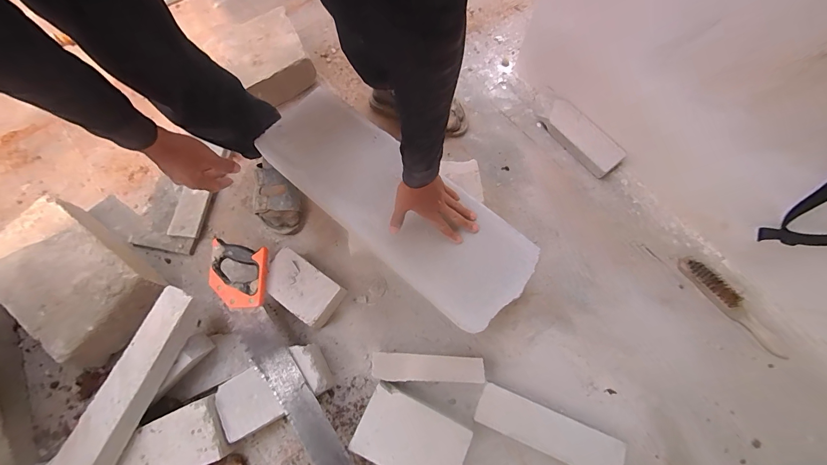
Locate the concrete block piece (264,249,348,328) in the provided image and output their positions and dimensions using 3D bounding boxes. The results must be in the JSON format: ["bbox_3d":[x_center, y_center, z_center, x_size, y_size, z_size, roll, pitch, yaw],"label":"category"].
[{"bbox_3d":[-0.233,0.117,0.738,0.150,0.078,0.095,35,75,13],"label":"concrete block piece"}]

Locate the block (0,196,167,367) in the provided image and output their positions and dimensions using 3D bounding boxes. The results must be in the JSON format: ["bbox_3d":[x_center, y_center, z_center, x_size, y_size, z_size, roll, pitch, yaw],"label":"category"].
[{"bbox_3d":[-0.709,0.097,0.736,0.355,0.112,0.210,36,76,13],"label":"block"}]

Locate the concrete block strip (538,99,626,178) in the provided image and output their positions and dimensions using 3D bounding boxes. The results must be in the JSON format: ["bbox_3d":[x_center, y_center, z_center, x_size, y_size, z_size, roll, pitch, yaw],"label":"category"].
[{"bbox_3d":[0.408,-0.235,0.859,0.077,0.041,0.218,-36,73,-10],"label":"concrete block strip"}]

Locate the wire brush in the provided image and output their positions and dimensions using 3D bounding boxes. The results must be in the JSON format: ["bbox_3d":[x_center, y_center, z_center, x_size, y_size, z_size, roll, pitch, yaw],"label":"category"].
[{"bbox_3d":[0.654,0.150,0.723,0.035,0.028,0.240,-33,73,-9],"label":"wire brush"}]

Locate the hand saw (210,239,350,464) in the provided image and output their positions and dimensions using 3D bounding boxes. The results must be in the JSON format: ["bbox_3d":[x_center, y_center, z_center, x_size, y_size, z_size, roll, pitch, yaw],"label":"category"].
[{"bbox_3d":[-0.249,0.239,0.657,0.107,0.024,0.531,-31,73,-9],"label":"hand saw"}]

